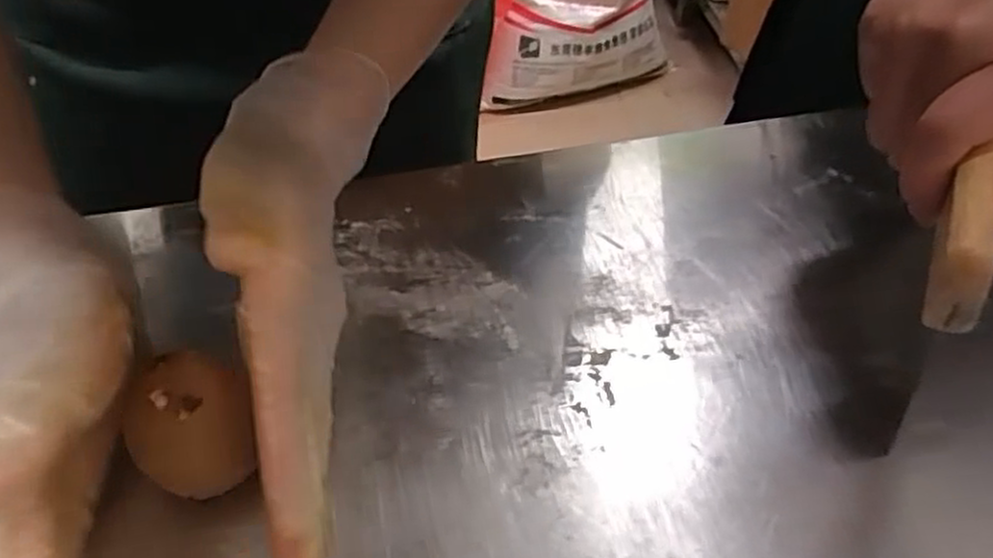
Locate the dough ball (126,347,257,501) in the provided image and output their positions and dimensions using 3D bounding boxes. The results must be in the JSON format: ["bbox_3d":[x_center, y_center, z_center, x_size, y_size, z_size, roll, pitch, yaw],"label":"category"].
[{"bbox_3d":[-0.109,0.053,0.271,0.036,0.045,0.035,1,53,-1],"label":"dough ball"}]

